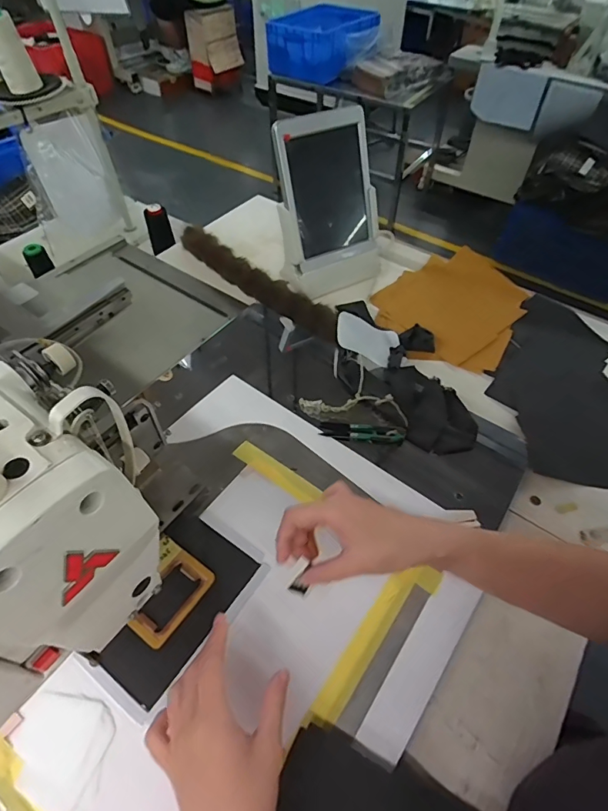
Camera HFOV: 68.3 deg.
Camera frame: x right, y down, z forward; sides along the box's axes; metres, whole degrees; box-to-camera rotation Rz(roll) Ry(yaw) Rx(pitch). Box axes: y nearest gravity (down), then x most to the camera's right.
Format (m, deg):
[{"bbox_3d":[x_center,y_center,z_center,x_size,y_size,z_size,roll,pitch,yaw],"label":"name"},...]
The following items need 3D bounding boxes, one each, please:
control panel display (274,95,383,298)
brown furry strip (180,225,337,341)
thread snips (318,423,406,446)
[{"bbox_3d":[0.044,-0.300,0.688,0.159,0.229,0.094,-23,55,-17],"label":"control panel display"},{"bbox_3d":[-0.080,-0.207,0.735,0.052,0.032,0.357,-38,61,-26],"label":"brown furry strip"},{"bbox_3d":[0.072,0.035,0.555,0.102,0.006,0.025,7,52,5],"label":"thread snips"}]

